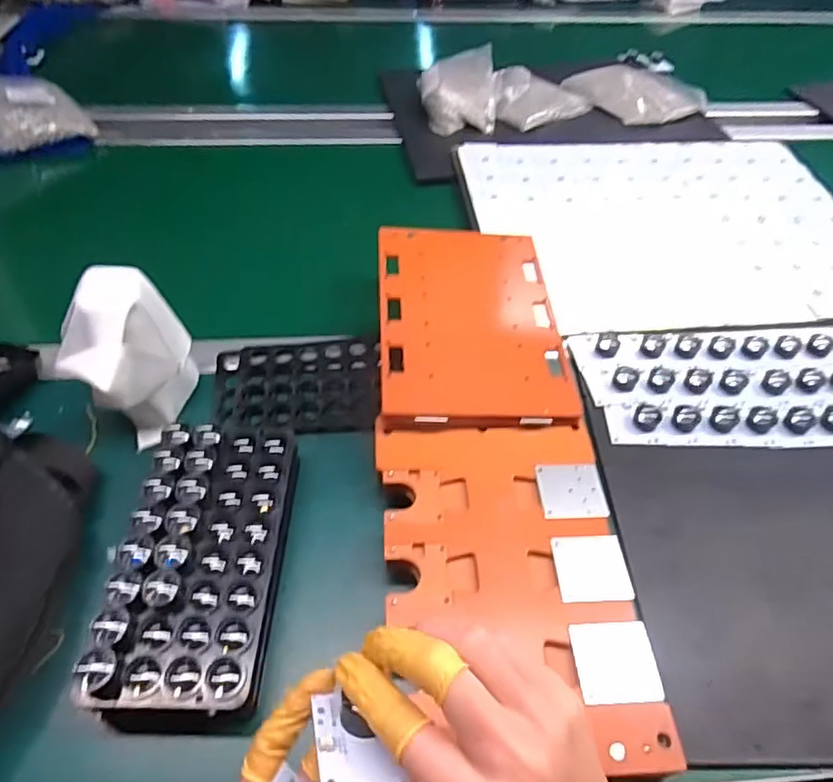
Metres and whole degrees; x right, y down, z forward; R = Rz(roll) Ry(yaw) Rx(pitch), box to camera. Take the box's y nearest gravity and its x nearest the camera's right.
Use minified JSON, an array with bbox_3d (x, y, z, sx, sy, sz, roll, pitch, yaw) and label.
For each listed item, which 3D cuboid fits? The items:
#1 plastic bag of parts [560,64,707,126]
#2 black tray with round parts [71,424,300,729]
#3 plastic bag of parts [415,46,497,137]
[{"bbox_3d":[0.339,-0.474,0.899,0.164,0.024,0.173,-24,55,-20],"label":"plastic bag of parts"},{"bbox_3d":[-0.143,0.113,0.390,0.098,0.049,0.194,1,50,-1],"label":"black tray with round parts"},{"bbox_3d":[0.063,-0.459,0.871,0.115,0.059,0.160,-2,51,-3],"label":"plastic bag of parts"}]

